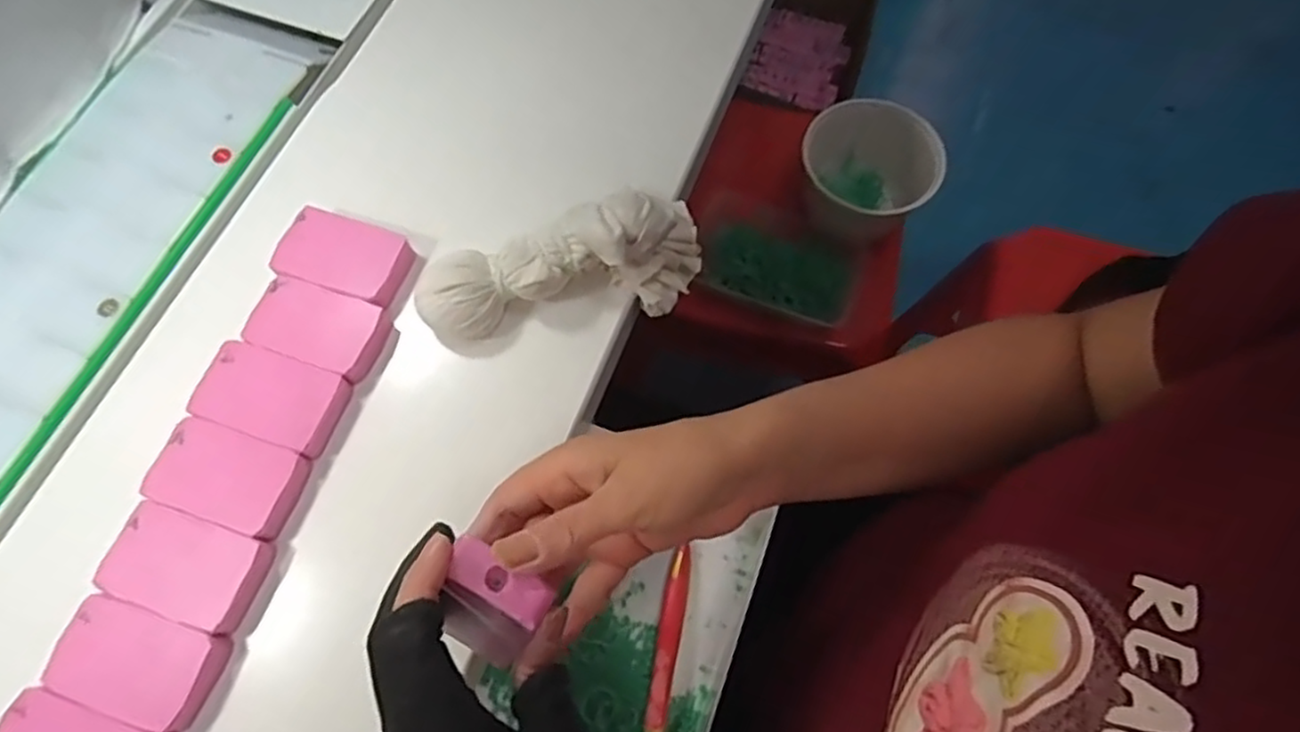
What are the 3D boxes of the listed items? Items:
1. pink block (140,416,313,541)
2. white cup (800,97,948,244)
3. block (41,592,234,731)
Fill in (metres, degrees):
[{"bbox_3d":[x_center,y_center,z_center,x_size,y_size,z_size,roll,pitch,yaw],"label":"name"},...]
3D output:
[{"bbox_3d":[-0.220,0.058,0.370,0.071,0.013,0.045,18,69,8],"label":"pink block"},{"bbox_3d":[0.215,-0.189,0.713,0.124,0.096,0.115,0,68,1],"label":"white cup"},{"bbox_3d":[-0.242,0.140,0.336,0.072,0.011,0.044,18,69,8],"label":"block"}]

